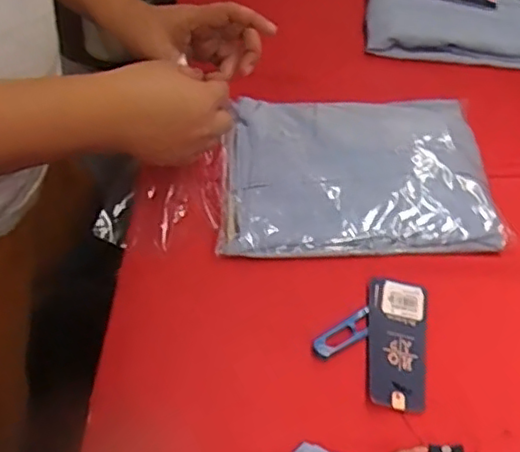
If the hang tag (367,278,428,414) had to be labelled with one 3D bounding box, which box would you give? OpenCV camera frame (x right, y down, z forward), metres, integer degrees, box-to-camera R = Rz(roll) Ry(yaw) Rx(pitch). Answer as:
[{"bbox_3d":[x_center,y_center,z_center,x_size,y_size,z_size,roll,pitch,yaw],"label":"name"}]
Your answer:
[{"bbox_3d":[0.113,0.096,0.521,0.050,0.006,0.117,11,48,3],"label":"hang tag"}]

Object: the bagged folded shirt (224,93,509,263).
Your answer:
[{"bbox_3d":[0.091,-0.059,0.634,0.255,0.026,0.203,3,50,-2],"label":"bagged folded shirt"}]

